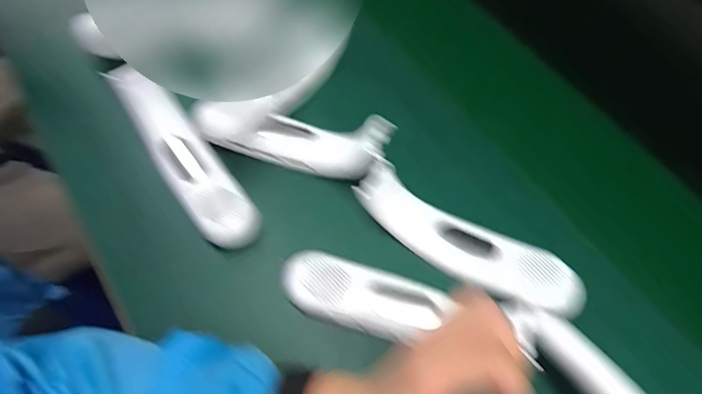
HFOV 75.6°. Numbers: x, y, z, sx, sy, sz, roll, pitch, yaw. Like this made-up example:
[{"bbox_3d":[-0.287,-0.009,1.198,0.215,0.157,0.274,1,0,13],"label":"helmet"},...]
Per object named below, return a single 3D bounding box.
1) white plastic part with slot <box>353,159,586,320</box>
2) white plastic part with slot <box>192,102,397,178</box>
[{"bbox_3d":[0.100,0.039,0.385,0.201,0.039,0.055,25,65,11],"label":"white plastic part with slot"},{"bbox_3d":[-0.058,-0.060,0.434,0.181,0.058,0.055,18,64,8],"label":"white plastic part with slot"}]

